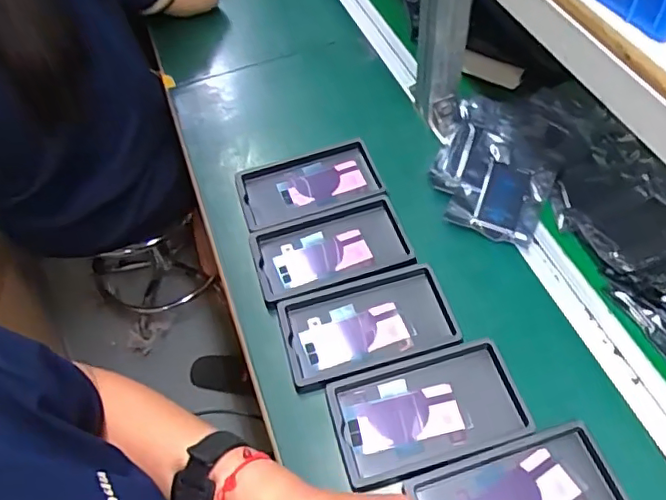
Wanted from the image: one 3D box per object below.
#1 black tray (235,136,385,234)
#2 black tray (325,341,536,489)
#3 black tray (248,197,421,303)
[{"bbox_3d":[-0.026,-0.075,0.649,0.161,0.022,0.093,-15,55,-8],"label":"black tray"},{"bbox_3d":[0.081,0.139,0.485,0.159,0.017,0.092,-14,54,-7],"label":"black tray"},{"bbox_3d":[-0.003,-0.001,0.591,0.157,0.014,0.096,-15,55,-7],"label":"black tray"}]

